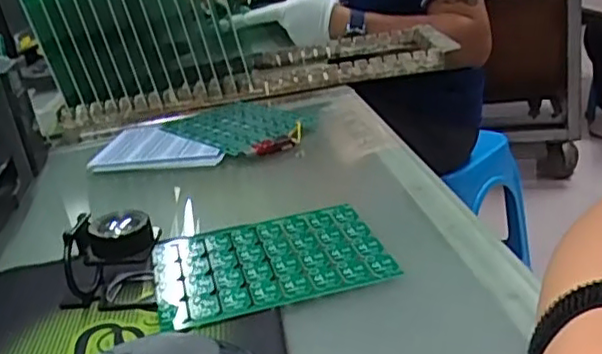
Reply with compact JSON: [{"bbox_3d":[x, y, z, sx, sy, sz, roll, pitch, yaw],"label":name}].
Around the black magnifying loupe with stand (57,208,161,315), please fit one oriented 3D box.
[{"bbox_3d":[-0.122,0.051,0.426,0.063,0.062,0.051,2,23,8],"label":"black magnifying loupe with stand"}]

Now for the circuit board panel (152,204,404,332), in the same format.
[{"bbox_3d":[-0.024,0.056,0.445,0.151,0.006,0.112,-12,25,-10],"label":"circuit board panel"}]

